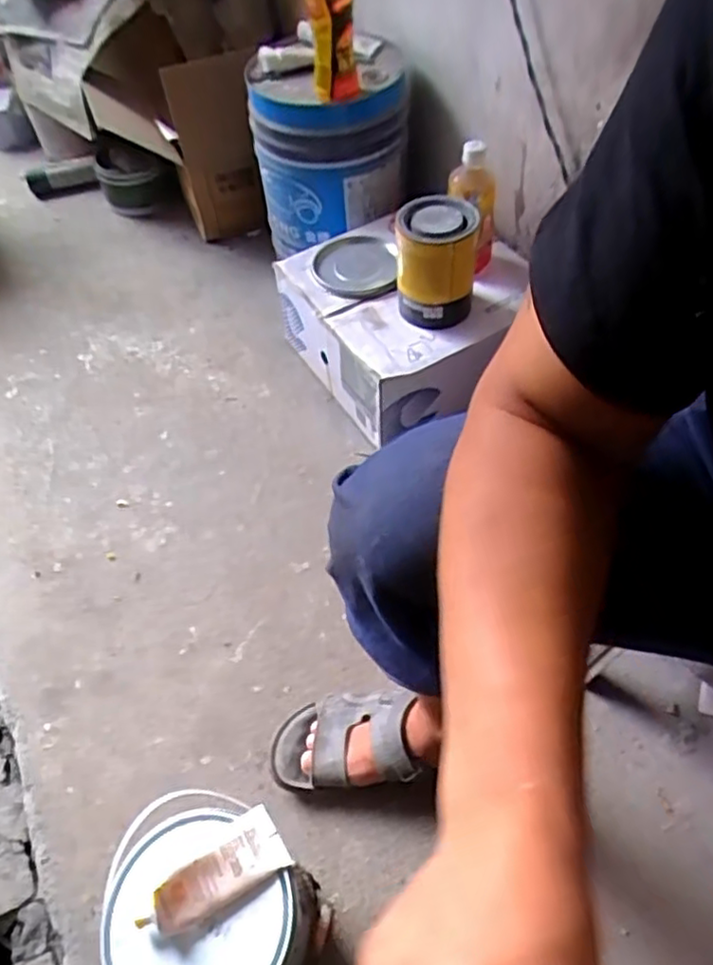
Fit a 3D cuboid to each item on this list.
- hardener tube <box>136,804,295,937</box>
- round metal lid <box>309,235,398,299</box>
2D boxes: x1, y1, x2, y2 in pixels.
[{"bbox_3d":[-0.117,0.323,0.540,0.118,0.021,0.051,-24,55,-29],"label":"hardener tube"},{"bbox_3d":[-0.001,-0.359,1.065,0.132,0.021,0.157,2,53,1],"label":"round metal lid"}]

